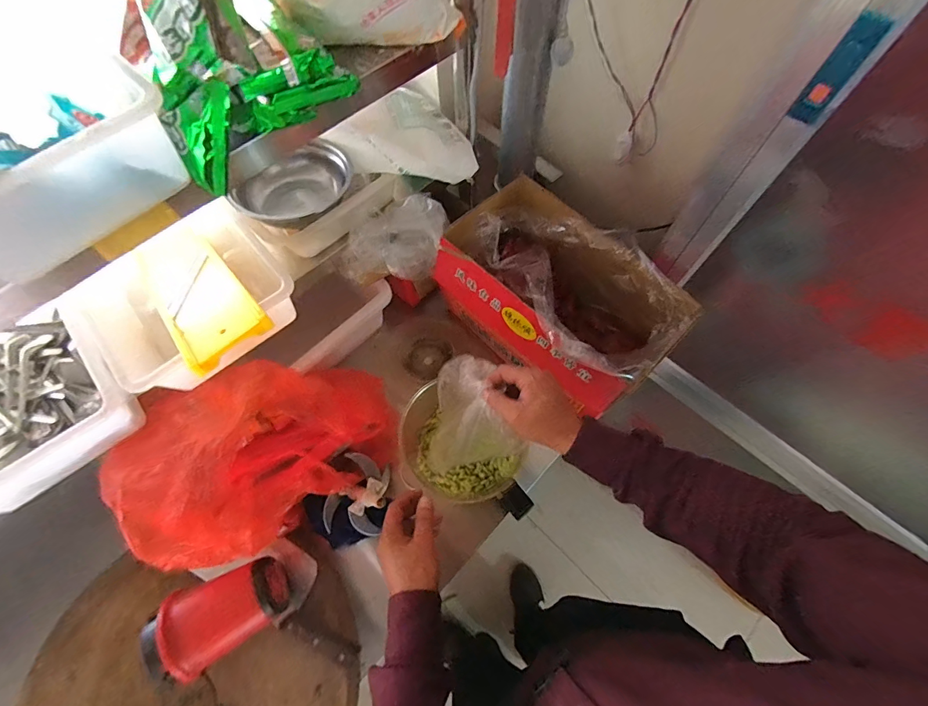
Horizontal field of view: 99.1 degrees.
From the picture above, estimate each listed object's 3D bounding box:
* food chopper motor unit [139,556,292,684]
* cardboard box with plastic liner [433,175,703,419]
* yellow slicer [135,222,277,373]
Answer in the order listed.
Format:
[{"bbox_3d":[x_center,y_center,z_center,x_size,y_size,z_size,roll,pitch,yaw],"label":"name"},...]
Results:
[{"bbox_3d":[-0.327,0.358,0.543,0.156,0.099,0.099,-28,68,-10],"label":"food chopper motor unit"},{"bbox_3d":[0.152,-0.091,0.687,0.206,0.185,0.379,-42,71,-15],"label":"cardboard box with plastic liner"},{"bbox_3d":[-0.351,-0.076,0.528,0.101,0.019,0.246,-40,58,-15],"label":"yellow slicer"}]

